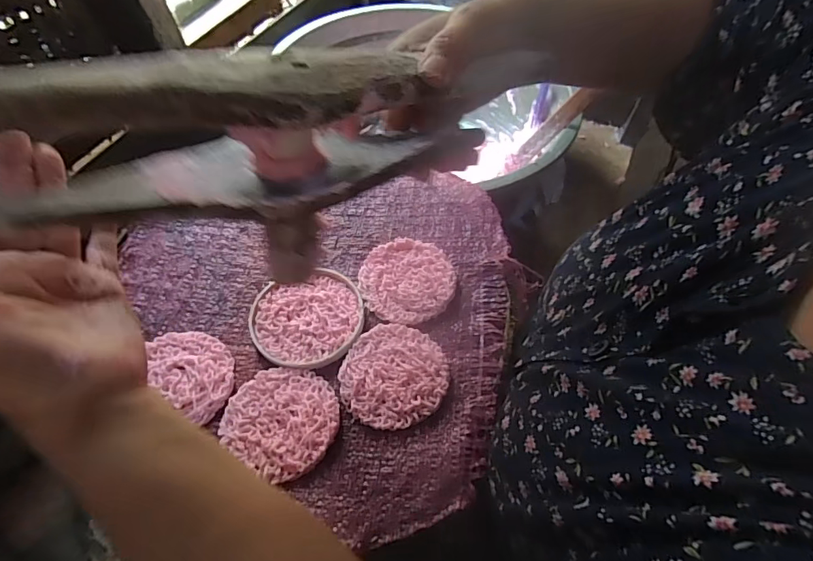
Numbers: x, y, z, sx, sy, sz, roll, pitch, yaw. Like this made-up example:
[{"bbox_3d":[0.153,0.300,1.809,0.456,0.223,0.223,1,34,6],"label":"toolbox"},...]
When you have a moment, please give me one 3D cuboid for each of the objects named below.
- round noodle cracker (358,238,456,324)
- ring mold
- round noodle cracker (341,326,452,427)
[{"bbox_3d":[0.001,-0.002,0.388,0.077,0.011,0.075,2,52,-3],"label":"round noodle cracker"},{"bbox_3d":[-0.077,0.029,0.366,0.087,0.008,0.080,-17,55,-16],"label":"ring mold"},{"bbox_3d":[-0.009,0.068,0.342,0.075,0.005,0.078,2,52,-3],"label":"round noodle cracker"}]

